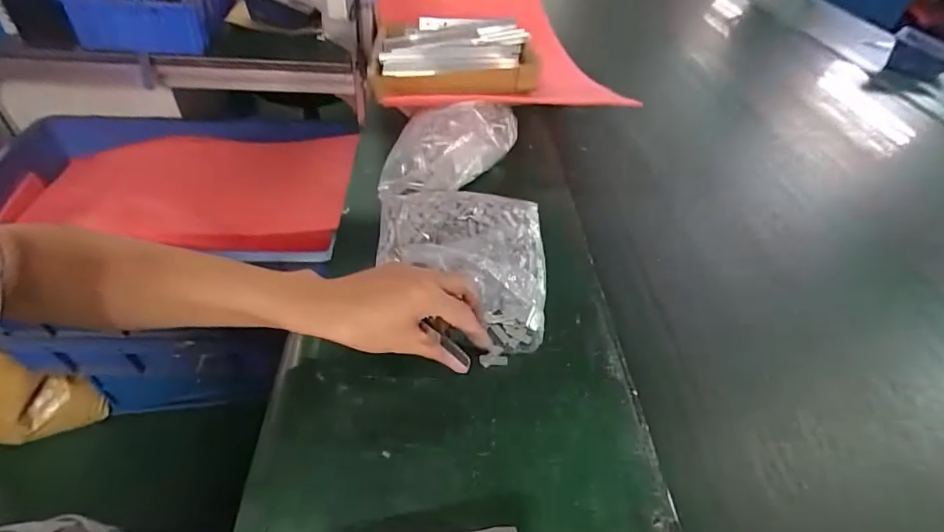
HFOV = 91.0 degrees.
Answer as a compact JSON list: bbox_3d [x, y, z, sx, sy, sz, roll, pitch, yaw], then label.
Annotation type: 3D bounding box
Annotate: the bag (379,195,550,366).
[{"bbox_3d":[-0.008,-0.012,0.466,0.175,0.066,0.209,1,44,-4],"label":"bag"}]

